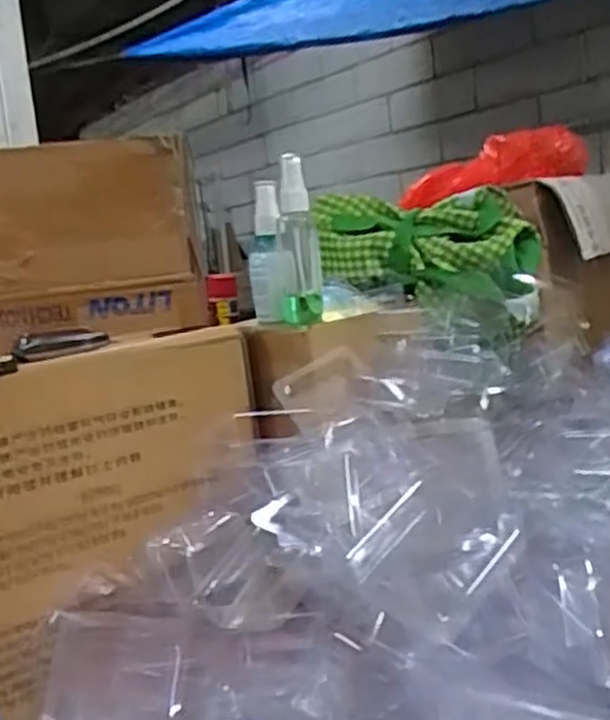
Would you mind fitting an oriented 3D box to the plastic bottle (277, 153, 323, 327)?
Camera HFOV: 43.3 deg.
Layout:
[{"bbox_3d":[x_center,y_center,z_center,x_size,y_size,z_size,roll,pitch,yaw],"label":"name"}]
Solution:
[{"bbox_3d":[-0.006,-0.098,0.634,0.034,0.131,0.041,-6,8,-1],"label":"plastic bottle"}]

